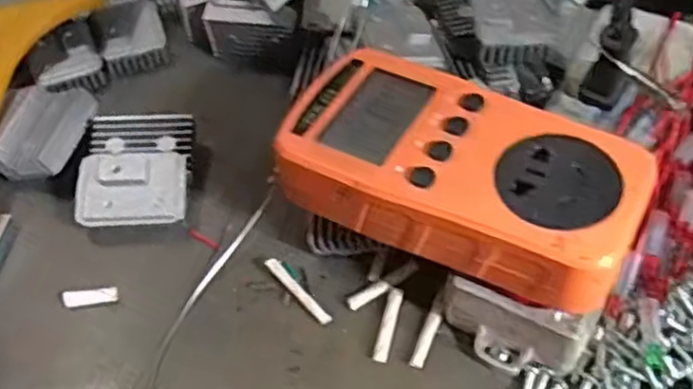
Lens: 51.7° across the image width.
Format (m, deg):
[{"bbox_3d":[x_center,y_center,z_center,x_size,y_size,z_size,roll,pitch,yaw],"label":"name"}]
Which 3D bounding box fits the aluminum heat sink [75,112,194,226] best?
[{"bbox_3d":[-0.093,-0.011,0.322,0.047,0.020,0.057,-3,55,2],"label":"aluminum heat sink"}]

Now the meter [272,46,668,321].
[{"bbox_3d":[0.040,-0.010,0.259,0.126,0.029,0.070,23,57,19],"label":"meter"}]

